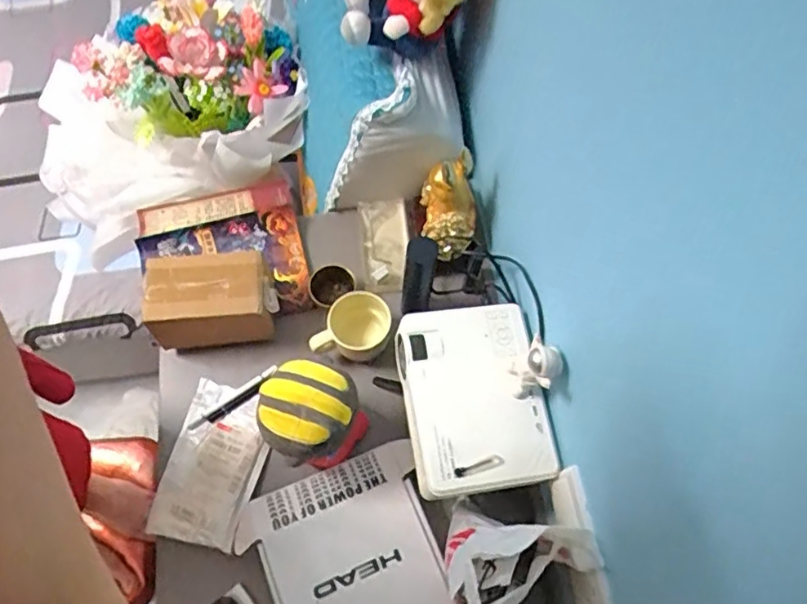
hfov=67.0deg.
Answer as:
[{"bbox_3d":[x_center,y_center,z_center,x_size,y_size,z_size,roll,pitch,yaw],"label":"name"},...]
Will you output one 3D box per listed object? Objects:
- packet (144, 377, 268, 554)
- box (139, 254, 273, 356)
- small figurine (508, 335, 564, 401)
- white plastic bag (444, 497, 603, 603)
[{"bbox_3d":[-0.245,0.207,0.790,0.122,0.033,0.198,13,65,3],"label":"packet"},{"bbox_3d":[-0.259,0.006,0.825,0.156,0.114,0.100,-1,65,-3],"label":"box"},{"bbox_3d":[0.138,0.074,0.651,0.042,0.095,0.034,36,68,13],"label":"small figurine"},{"bbox_3d":[0.103,0.297,0.650,0.134,0.186,0.135,25,66,9],"label":"white plastic bag"}]

